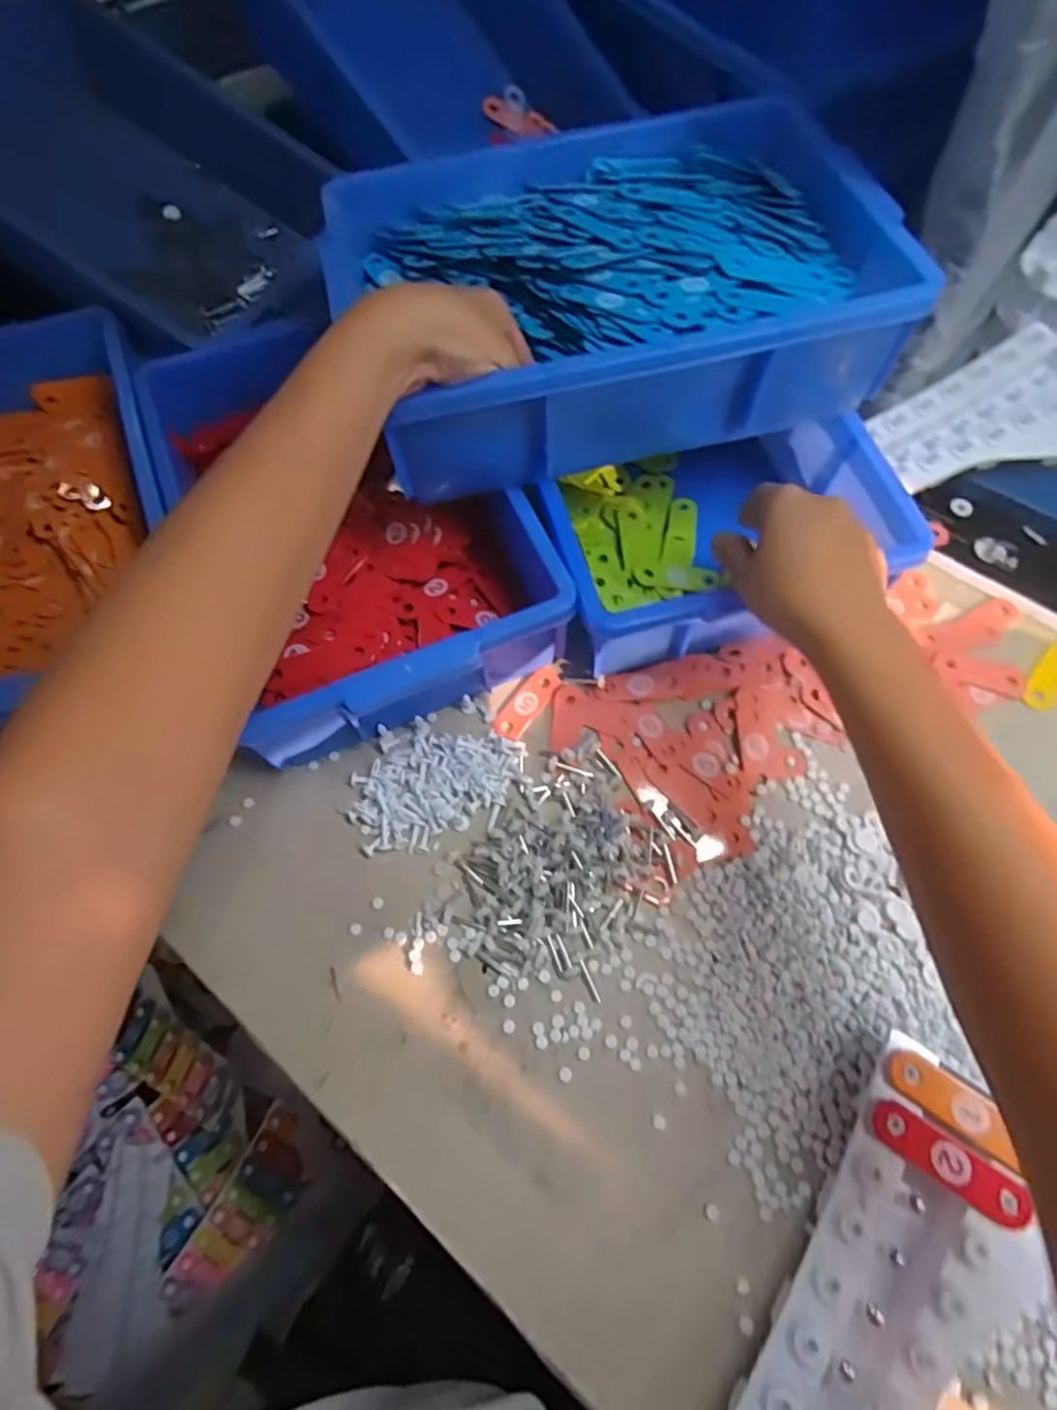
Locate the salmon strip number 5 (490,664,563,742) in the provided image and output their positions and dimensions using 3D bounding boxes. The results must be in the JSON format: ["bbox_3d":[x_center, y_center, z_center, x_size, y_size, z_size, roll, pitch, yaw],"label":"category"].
[{"bbox_3d":[0.001,-0.003,0.494,0.025,0.005,0.070,33,71,15],"label":"salmon strip number 5"}]

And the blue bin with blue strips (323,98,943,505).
[{"bbox_3d":[0.053,-0.303,0.467,0.348,0.096,0.275,-13,66,-4],"label":"blue bin with blue strips"}]

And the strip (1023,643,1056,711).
[{"bbox_3d":[0.402,-0.022,0.490,0.023,0.008,0.064,34,71,15],"label":"strip"}]

